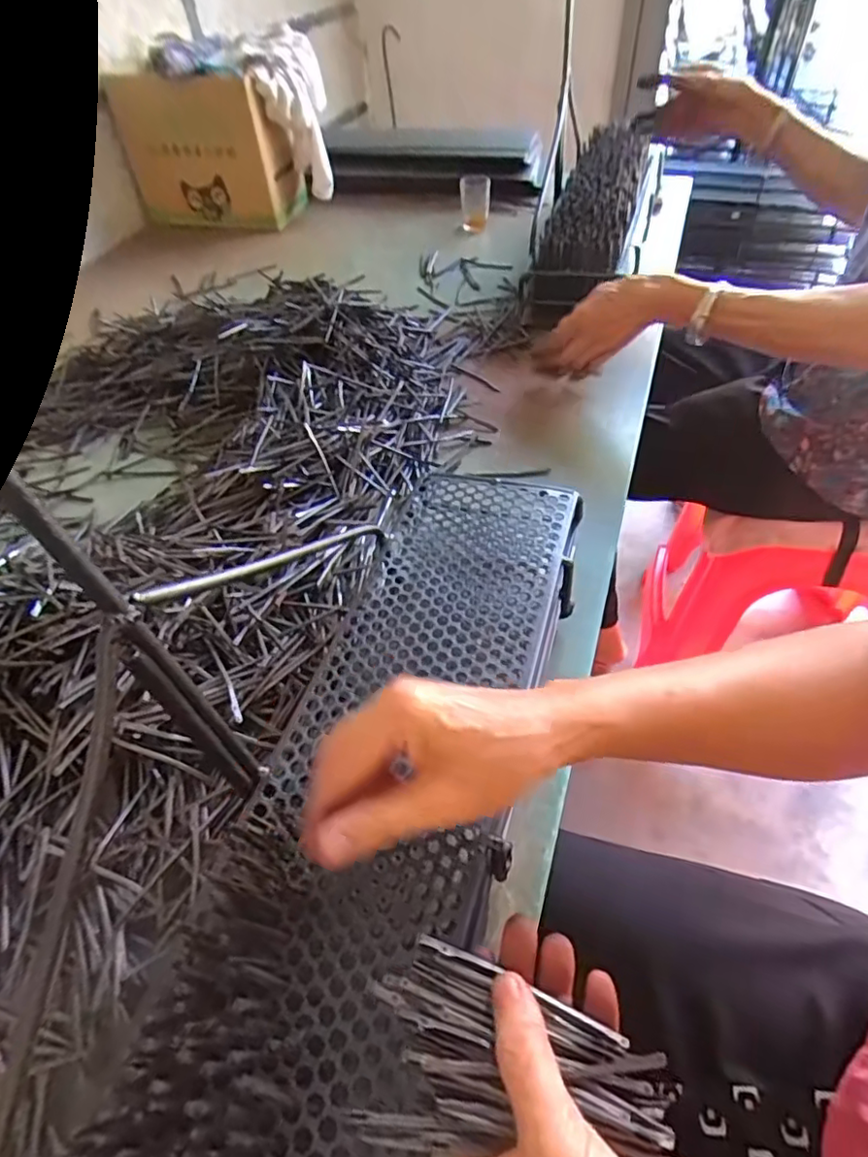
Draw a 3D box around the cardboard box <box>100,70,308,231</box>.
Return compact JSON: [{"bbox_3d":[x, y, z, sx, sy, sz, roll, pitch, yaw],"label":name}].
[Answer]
[{"bbox_3d":[-0.437,-0.840,1.152,0.314,0.242,0.147,13,52,17],"label":"cardboard box"}]

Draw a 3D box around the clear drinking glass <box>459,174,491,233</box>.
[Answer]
[{"bbox_3d":[0.077,-0.683,1.078,0.056,0.086,0.056,-2,49,4],"label":"clear drinking glass"}]

